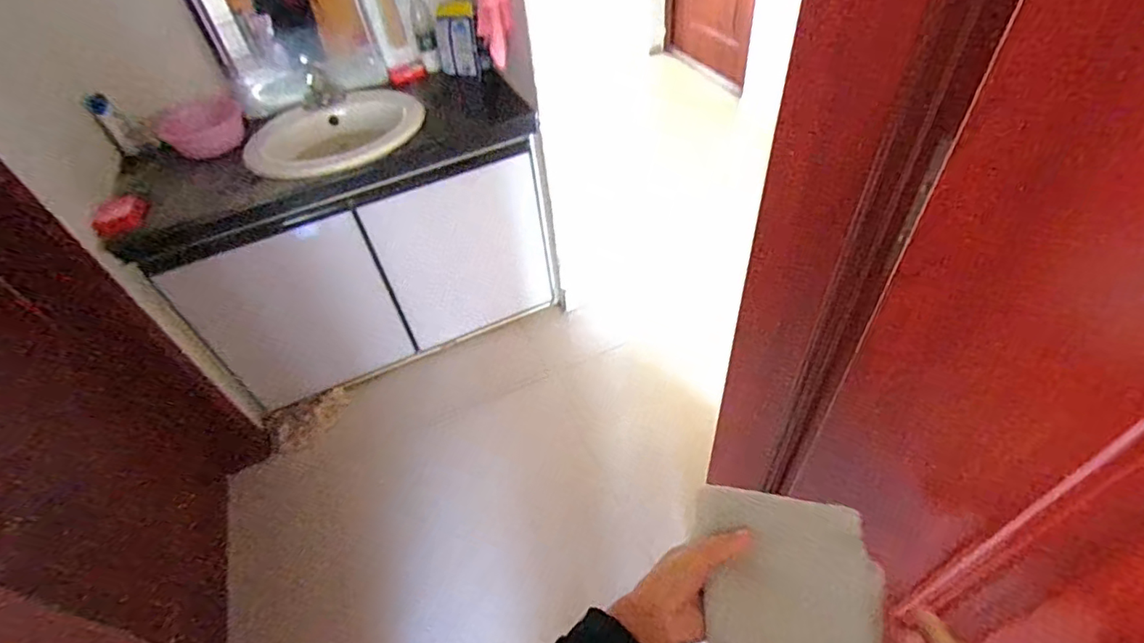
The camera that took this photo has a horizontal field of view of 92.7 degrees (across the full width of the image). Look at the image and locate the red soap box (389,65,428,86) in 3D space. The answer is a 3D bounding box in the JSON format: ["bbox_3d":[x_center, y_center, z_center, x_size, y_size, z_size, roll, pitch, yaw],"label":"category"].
[{"bbox_3d":[-0.501,-0.754,1.666,0.111,0.038,0.054,-19,48,-11],"label":"red soap box"}]

